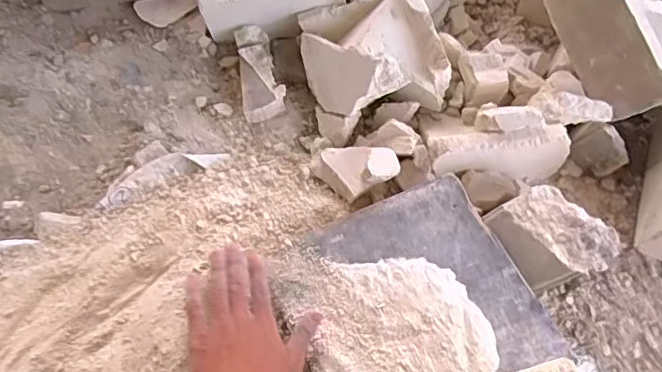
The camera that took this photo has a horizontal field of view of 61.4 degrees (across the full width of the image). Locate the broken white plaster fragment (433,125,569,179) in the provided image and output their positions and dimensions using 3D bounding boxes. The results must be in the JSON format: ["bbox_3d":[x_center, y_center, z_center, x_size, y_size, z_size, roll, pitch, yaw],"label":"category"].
[{"bbox_3d":[0.212,-0.032,0.695,0.167,0.085,0.028,-12,65,-7],"label":"broken white plaster fragment"}]

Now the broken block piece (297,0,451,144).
[{"bbox_3d":[0.051,-0.173,0.741,0.166,0.089,0.182,-14,64,-8],"label":"broken block piece"}]

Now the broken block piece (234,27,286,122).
[{"bbox_3d":[-0.097,-0.155,0.773,0.057,0.036,0.144,-9,63,-4],"label":"broken block piece"}]

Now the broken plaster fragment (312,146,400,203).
[{"bbox_3d":[0.030,-0.023,0.674,0.097,0.034,0.068,-14,64,-8],"label":"broken plaster fragment"}]

